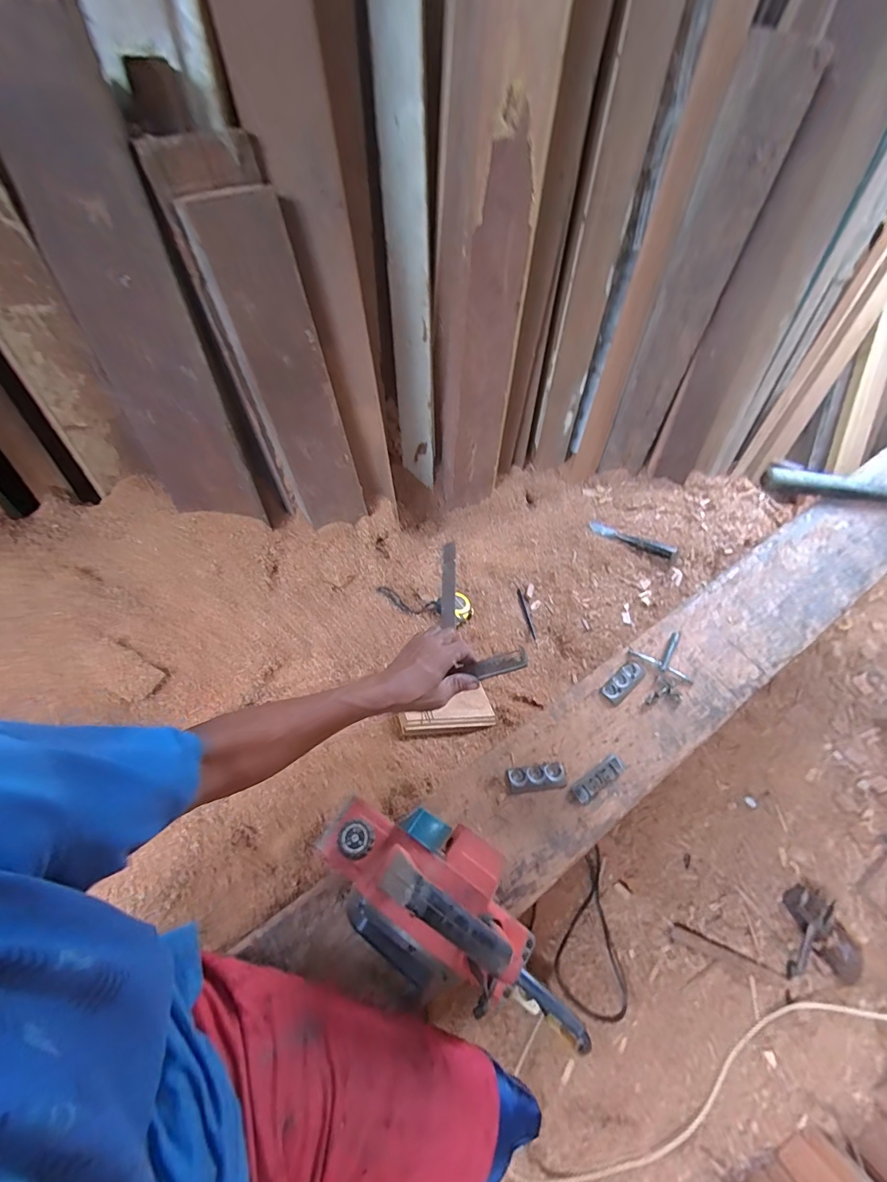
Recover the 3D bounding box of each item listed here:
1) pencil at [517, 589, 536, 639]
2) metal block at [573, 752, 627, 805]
[{"bbox_3d":[0.178,0.050,0.971,0.010,0.005,0.120,-10,64,-7],"label":"pencil"},{"bbox_3d":[0.221,0.265,0.638,0.088,0.009,0.028,-31,68,-16],"label":"metal block"}]

